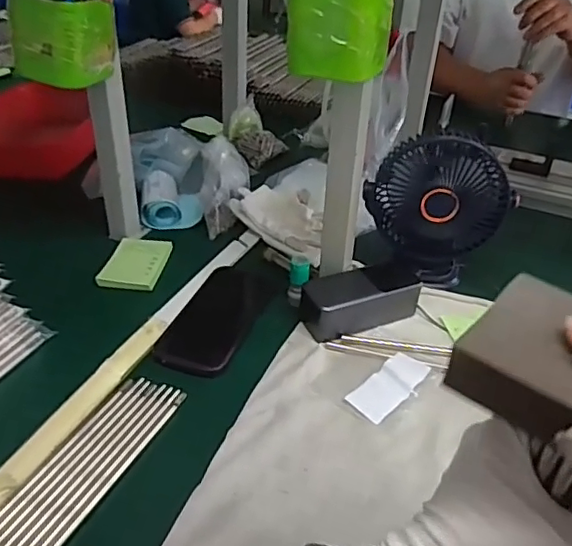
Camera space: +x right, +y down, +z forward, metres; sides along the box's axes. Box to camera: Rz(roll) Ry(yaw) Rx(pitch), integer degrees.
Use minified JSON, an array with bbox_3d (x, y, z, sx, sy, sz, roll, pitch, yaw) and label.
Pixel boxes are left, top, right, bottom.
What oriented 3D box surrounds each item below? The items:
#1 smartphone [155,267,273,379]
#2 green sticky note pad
[{"bbox_3d":[-0.076,0.049,0.641,0.081,0.008,0.176,13,36,13],"label":"smartphone"},{"bbox_3d":[-0.188,-0.013,0.721,0.068,0.011,0.108,5,35,2],"label":"green sticky note pad"}]

